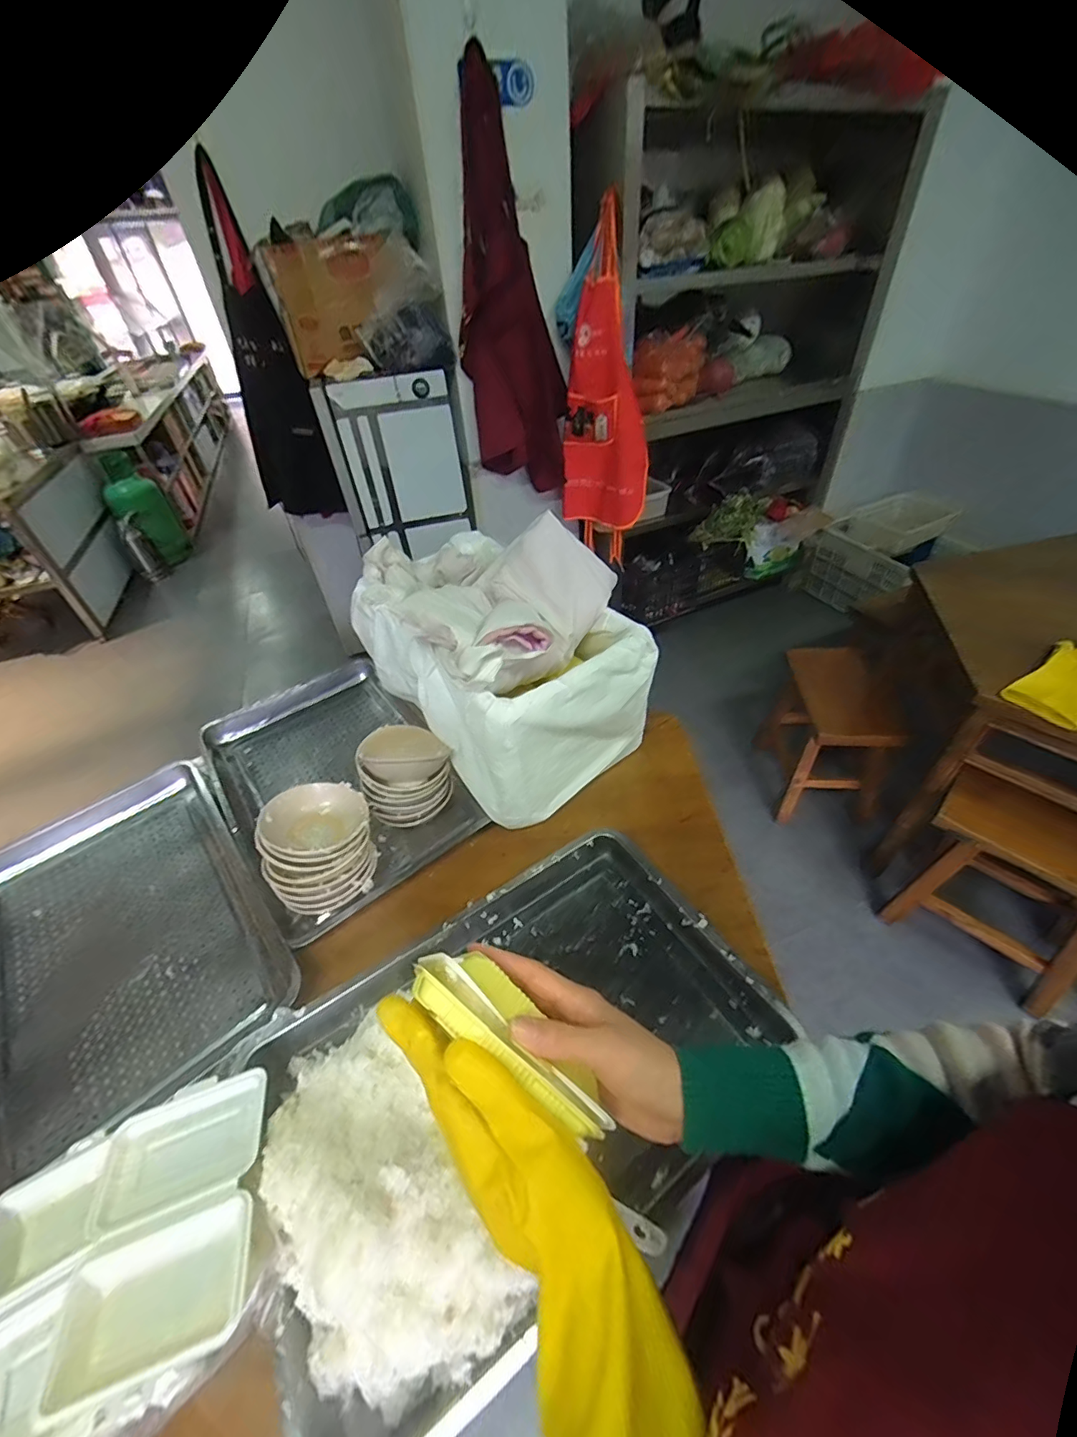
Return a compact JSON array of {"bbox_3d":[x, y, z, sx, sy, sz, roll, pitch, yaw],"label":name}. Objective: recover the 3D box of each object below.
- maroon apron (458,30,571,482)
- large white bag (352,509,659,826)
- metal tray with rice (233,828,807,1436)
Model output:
[{"bbox_3d":[-0.081,-1.175,1.533,0.271,0.894,0.162,9,45,14],"label":"maroon apron"},{"bbox_3d":[-0.090,-0.146,0.966,0.364,0.339,0.548,-30,49,-25],"label":"large white bag"},{"bbox_3d":[-0.027,0.401,0.608,0.596,0.097,0.388,-27,48,-23],"label":"metal tray with rice"}]

